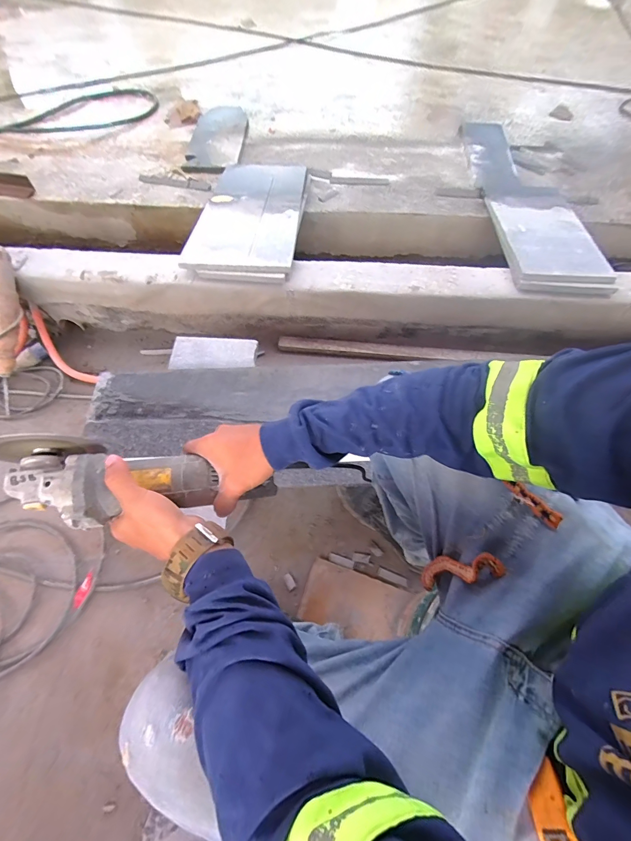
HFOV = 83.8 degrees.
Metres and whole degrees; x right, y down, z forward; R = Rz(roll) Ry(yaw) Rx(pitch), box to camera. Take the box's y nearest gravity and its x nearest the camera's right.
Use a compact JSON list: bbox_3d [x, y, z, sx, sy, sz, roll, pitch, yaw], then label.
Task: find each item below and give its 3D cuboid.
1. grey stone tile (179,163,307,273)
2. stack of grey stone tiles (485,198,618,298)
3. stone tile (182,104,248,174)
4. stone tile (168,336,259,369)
[{"bbox_3d":[-0.195,-0.656,1.081,0.293,0.034,0.618,3,56,0],"label":"grey stone tile"},{"bbox_3d":[0.658,-0.517,1.007,0.241,0.053,0.417,2,58,3],"label":"stack of grey stone tiles"},{"bbox_3d":[-0.368,-1.080,1.340,0.198,0.032,0.433,3,61,1],"label":"stone tile"},{"bbox_3d":[-0.241,-0.159,0.829,0.196,0.016,0.090,2,61,1],"label":"stone tile"}]

